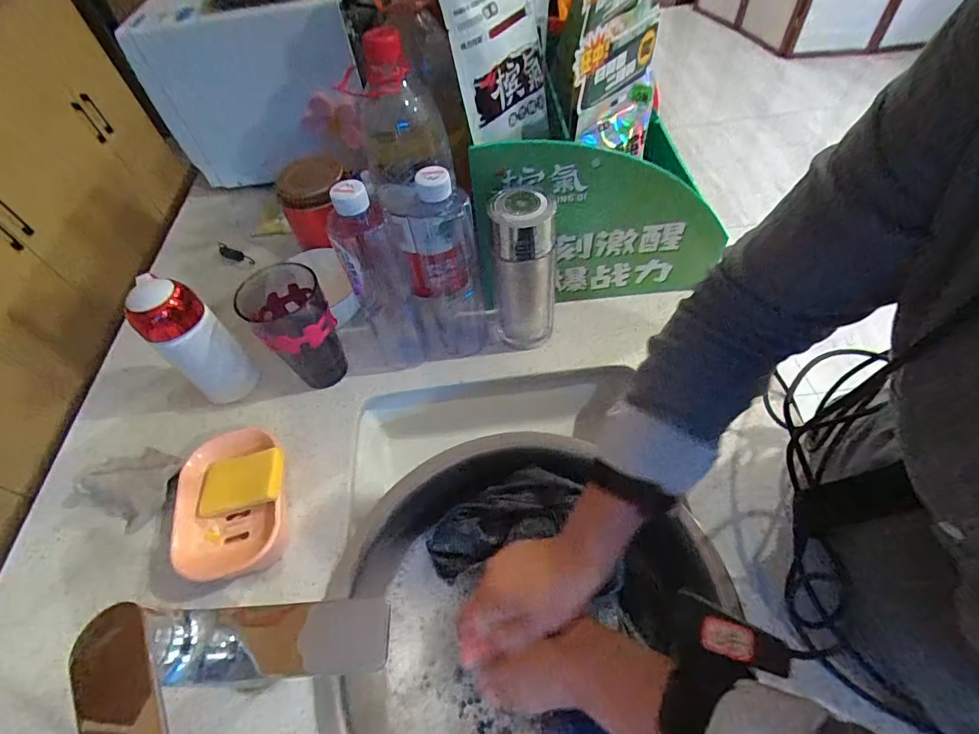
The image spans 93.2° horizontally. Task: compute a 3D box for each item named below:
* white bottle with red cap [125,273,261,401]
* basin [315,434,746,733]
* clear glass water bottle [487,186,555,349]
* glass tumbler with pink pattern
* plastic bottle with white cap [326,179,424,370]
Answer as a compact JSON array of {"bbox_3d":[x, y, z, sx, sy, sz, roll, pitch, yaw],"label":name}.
[{"bbox_3d":[-0.322,-0.024,0.515,0.053,0.162,0.067,33,63,26],"label":"white bottle with red cap"},{"bbox_3d":[0.019,0.231,0.430,0.322,0.110,0.344,-3,53,3],"label":"basin"},{"bbox_3d":[0.036,-0.106,0.529,0.063,0.193,0.076,-9,53,-2],"label":"clear glass water bottle"},{"bbox_3d":[-0.213,-0.038,0.534,0.075,0.124,0.092,-28,56,-15],"label":"glass tumbler with pink pattern"},{"bbox_3d":[-0.120,-0.091,0.507,0.061,0.229,0.060,-19,54,-9],"label":"plastic bottle with white cap"}]

